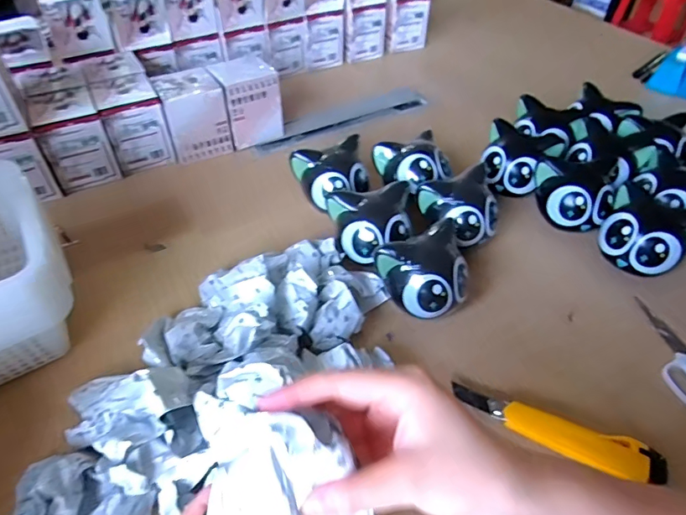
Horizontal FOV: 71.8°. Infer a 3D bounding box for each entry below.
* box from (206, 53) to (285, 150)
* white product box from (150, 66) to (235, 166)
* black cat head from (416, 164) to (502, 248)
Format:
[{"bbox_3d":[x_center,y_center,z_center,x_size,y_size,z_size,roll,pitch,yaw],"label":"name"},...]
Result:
[{"bbox_3d":[-0.152,-0.251,0.757,0.087,0.107,0.086,-22,51,-20],"label":"box"},{"bbox_3d":[-0.231,-0.219,0.731,0.087,0.108,0.083,-22,51,-20],"label":"white product box"},{"bbox_3d":[0.149,-0.056,0.596,0.096,0.075,0.089,0,46,0],"label":"black cat head"}]

